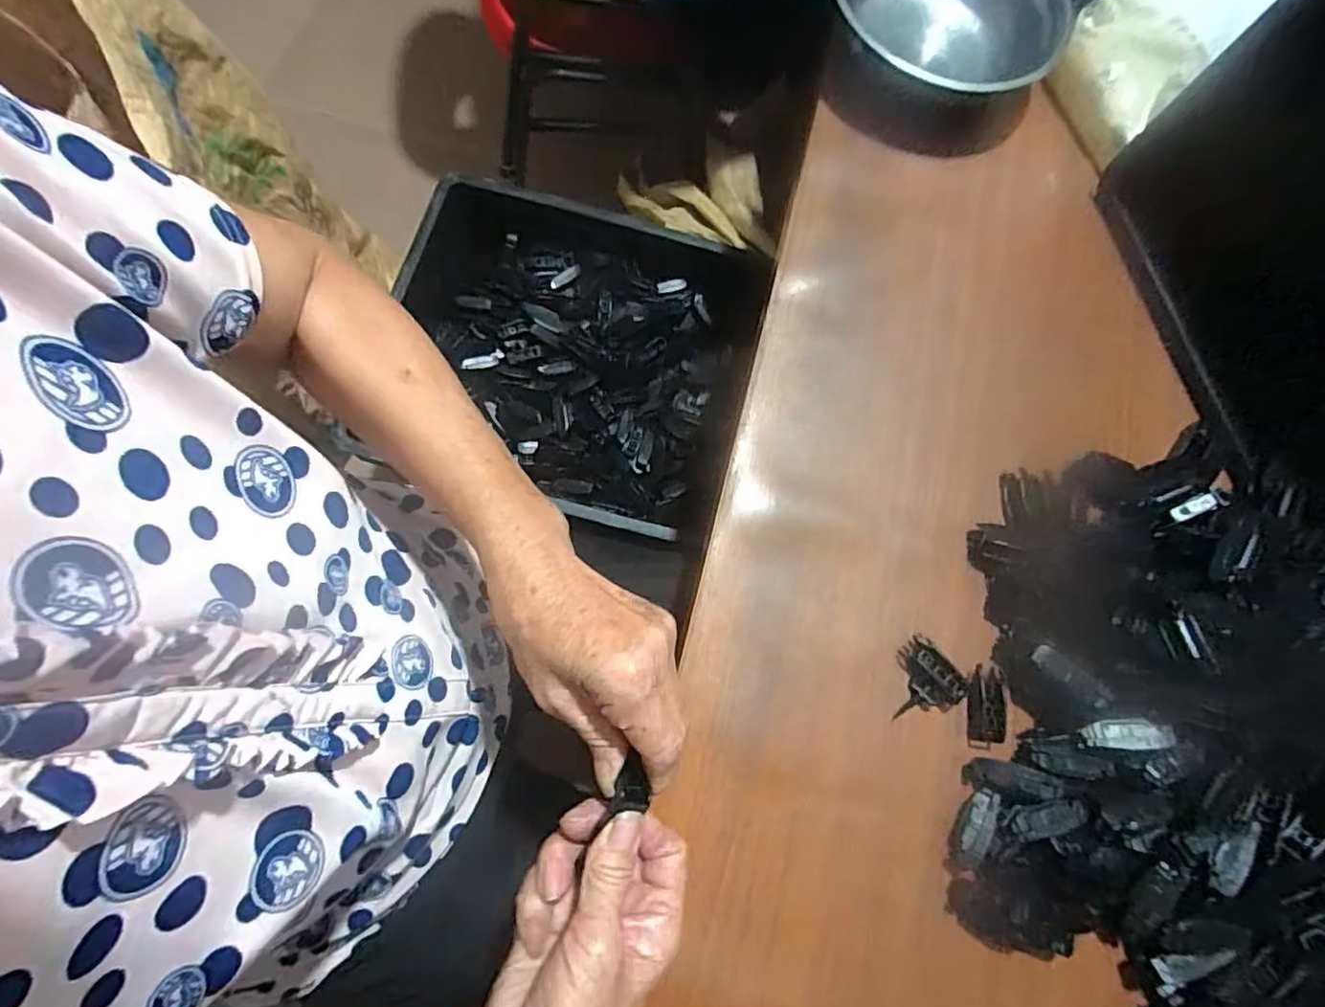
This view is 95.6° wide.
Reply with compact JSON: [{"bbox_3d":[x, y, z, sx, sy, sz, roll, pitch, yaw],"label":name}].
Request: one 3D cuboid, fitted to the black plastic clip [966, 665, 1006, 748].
[{"bbox_3d":[0.216,0.135,0.399,0.022,0.010,0.053,13,73,3],"label":"black plastic clip"}]

